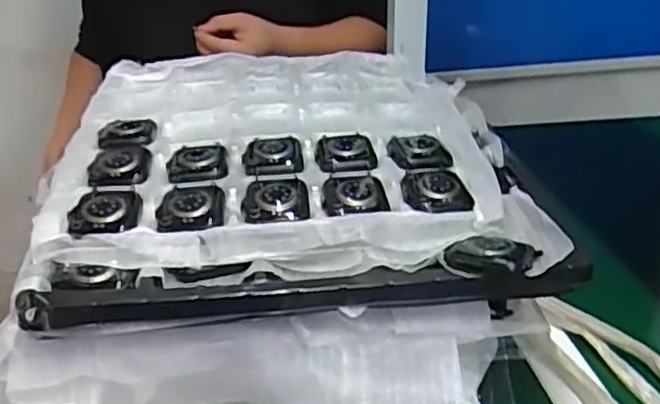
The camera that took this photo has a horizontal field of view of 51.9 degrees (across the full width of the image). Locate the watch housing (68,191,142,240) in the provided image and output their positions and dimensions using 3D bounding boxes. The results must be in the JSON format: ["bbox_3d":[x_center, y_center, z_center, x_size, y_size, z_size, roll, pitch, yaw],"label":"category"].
[{"bbox_3d":[-0.132,0.007,0.398,0.038,0.010,0.049,-7,28,-7],"label":"watch housing"}]

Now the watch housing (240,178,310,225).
[{"bbox_3d":[-0.032,0.000,0.392,0.038,0.008,0.047,-4,28,-3],"label":"watch housing"}]

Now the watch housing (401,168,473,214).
[{"bbox_3d":[0.064,-0.007,0.409,0.039,0.010,0.051,-4,27,-2],"label":"watch housing"}]

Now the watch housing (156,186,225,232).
[{"bbox_3d":[-0.081,0.005,0.391,0.038,0.009,0.046,-5,28,-5],"label":"watch housing"}]

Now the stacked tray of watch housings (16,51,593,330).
[{"bbox_3d":[-0.030,-0.035,0.489,0.306,0.052,0.324,-5,28,-5],"label":"stacked tray of watch housings"}]

